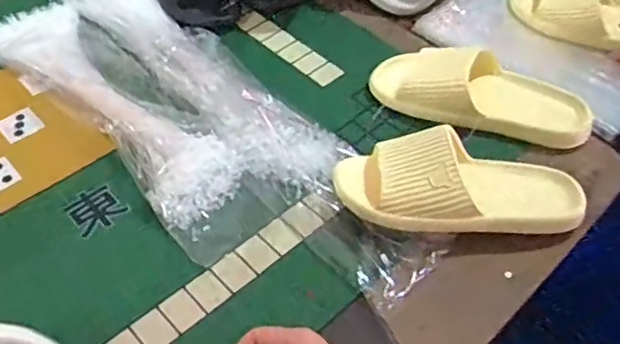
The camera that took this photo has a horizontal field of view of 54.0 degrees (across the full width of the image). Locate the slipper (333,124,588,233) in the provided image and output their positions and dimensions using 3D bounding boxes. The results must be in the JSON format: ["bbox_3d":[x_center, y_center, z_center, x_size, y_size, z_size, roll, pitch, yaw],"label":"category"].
[{"bbox_3d":[0.153,0.014,0.614,0.255,0.064,0.097,4,50,0],"label":"slipper"}]

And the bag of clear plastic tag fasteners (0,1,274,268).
[{"bbox_3d":[-0.237,-0.087,0.726,0.500,0.042,0.124,38,58,26],"label":"bag of clear plastic tag fasteners"}]

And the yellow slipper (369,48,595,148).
[{"bbox_3d":[0.200,-0.091,0.717,0.257,0.071,0.090,14,50,9],"label":"yellow slipper"}]

